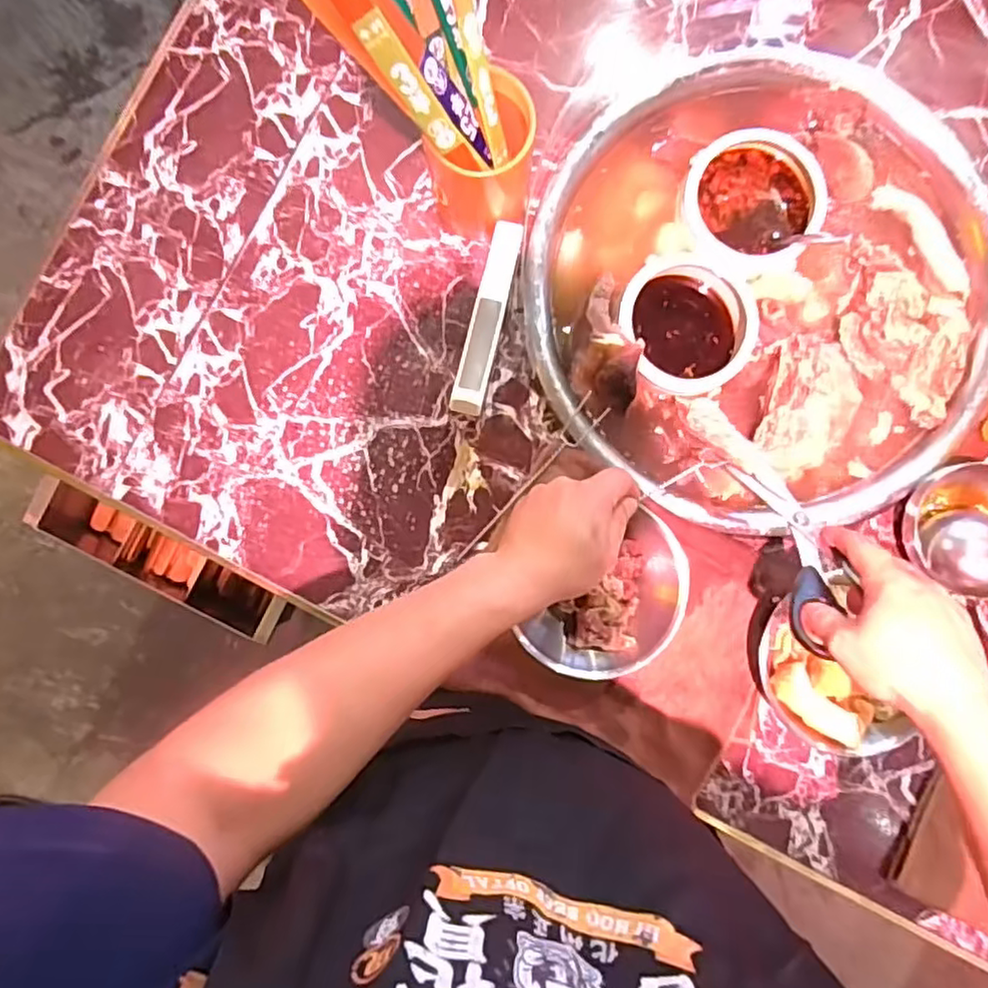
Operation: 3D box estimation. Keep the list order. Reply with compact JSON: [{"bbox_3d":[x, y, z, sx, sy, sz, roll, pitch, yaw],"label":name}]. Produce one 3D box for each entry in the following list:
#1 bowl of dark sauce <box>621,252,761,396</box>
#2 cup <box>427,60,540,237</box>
[{"bbox_3d":[0.178,-0.154,0.596,0.121,0.050,0.118,0,88,0],"label":"bowl of dark sauce"},{"bbox_3d":[-0.010,-0.273,0.532,0.078,0.124,0.071,0,87,-1],"label":"cup"}]

